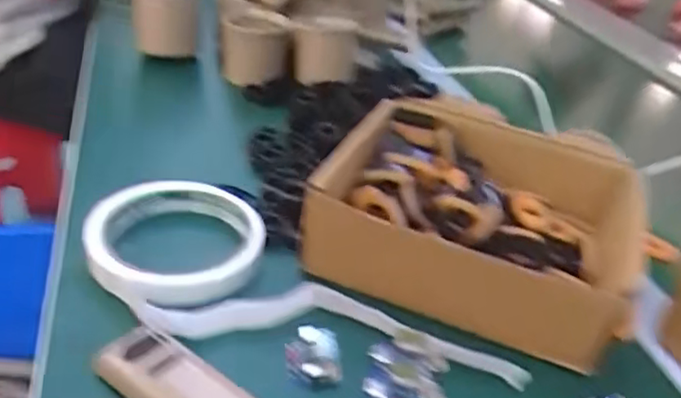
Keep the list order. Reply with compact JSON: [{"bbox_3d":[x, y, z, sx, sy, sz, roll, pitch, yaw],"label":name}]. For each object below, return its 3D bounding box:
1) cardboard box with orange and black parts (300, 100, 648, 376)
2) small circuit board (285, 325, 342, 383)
[{"bbox_3d":[0.083,0.007,0.375,0.173,0.049,0.147,19,34,13],"label":"cardboard box with orange and black parts"},{"bbox_3d":[-0.013,0.072,0.303,0.024,0.008,0.031,3,34,-11],"label":"small circuit board"}]

